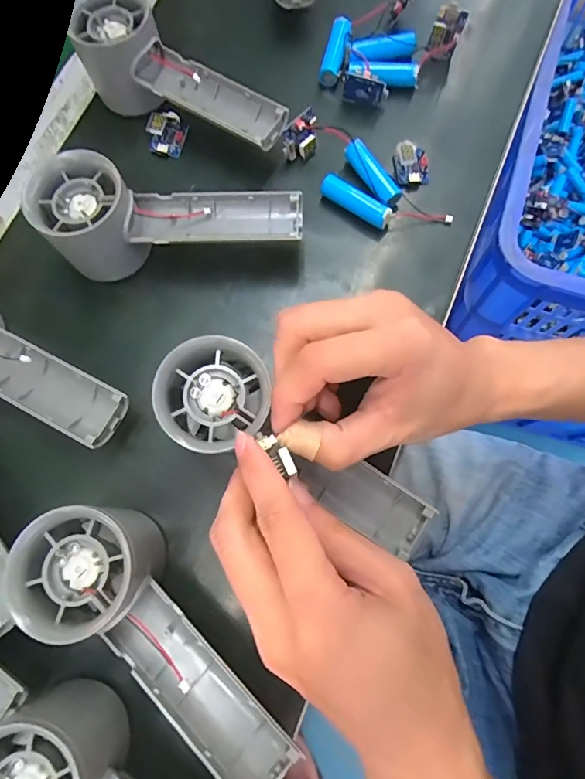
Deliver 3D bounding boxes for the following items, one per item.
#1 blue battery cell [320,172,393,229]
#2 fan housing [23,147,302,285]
[{"bbox_3d":[0.042,-0.126,0.298,0.052,0.017,0.012,36,79,11],"label":"blue battery cell"},{"bbox_3d":[-0.074,-0.108,0.274,0.158,0.057,0.062,-8,74,0],"label":"fan housing"}]

